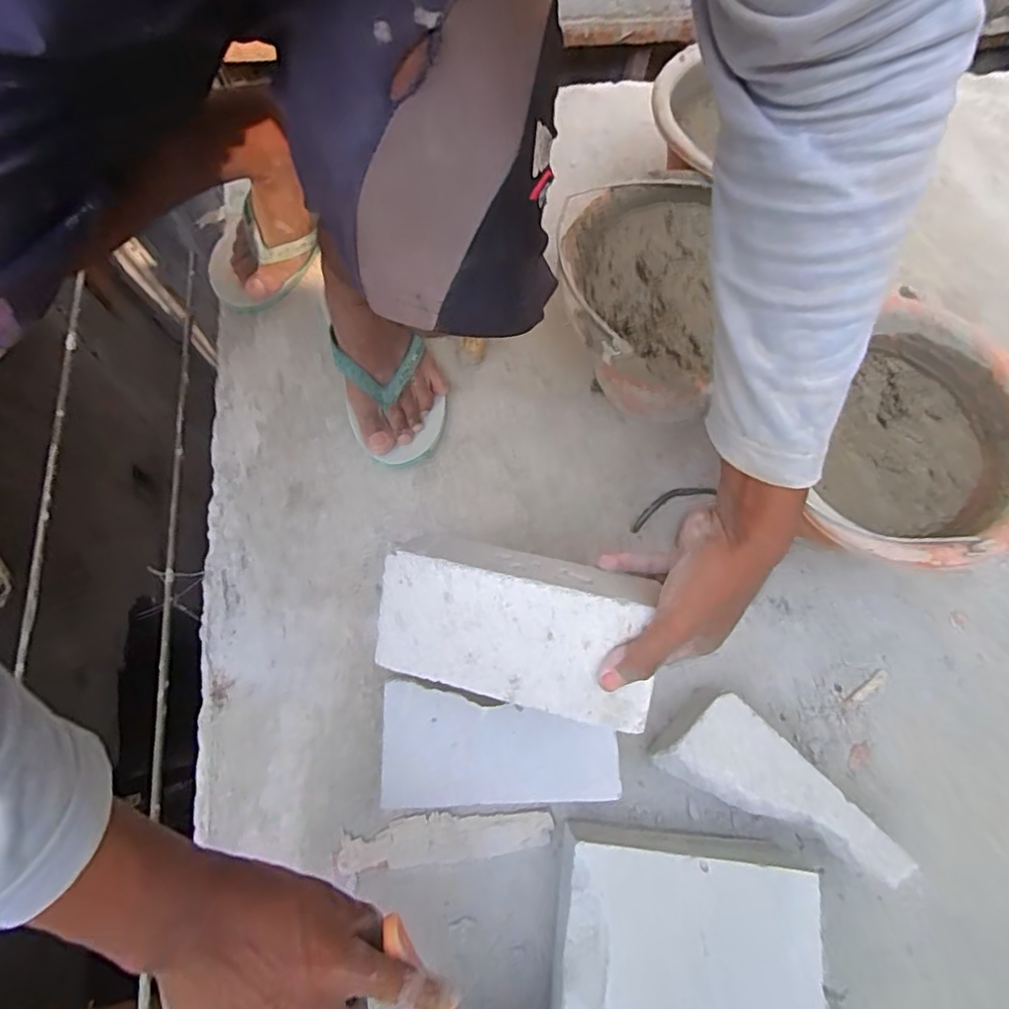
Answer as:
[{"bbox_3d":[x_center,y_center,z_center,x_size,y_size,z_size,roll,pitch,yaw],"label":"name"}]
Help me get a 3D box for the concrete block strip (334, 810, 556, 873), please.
[{"bbox_3d":[-0.053,0.303,0.528,0.191,0.004,0.038,-5,73,-4],"label":"concrete block strip"}]

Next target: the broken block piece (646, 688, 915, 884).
[{"bbox_3d":[0.243,0.249,0.518,0.205,0.074,0.079,30,74,7],"label":"broken block piece"}]

